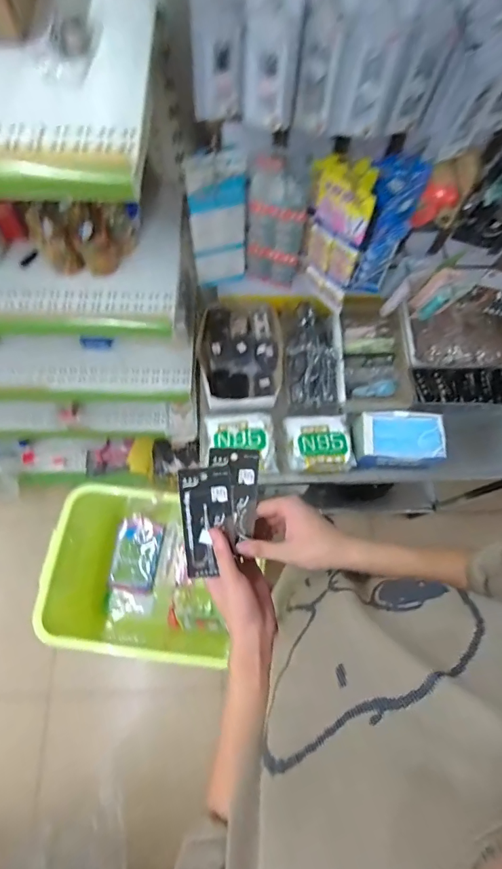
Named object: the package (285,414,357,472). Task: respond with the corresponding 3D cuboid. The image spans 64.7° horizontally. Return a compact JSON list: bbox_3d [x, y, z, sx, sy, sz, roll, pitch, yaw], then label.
[{"bbox_3d":[0.156,0.017,0.883,0.144,0.048,0.122,-5,71,-4],"label":"package"}]

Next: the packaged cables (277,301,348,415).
[{"bbox_3d":[0.151,-0.190,0.976,0.137,0.079,0.284,-4,71,-3],"label":"packaged cables"}]

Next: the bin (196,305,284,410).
[{"bbox_3d":[-0.023,-0.185,0.984,0.198,0.088,0.278,-4,71,-3],"label":"bin"}]

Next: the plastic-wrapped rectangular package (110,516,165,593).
[{"bbox_3d":[-0.352,0.369,1.218,0.157,0.028,0.218,9,86,19],"label":"plastic-wrapped rectangular package"}]

